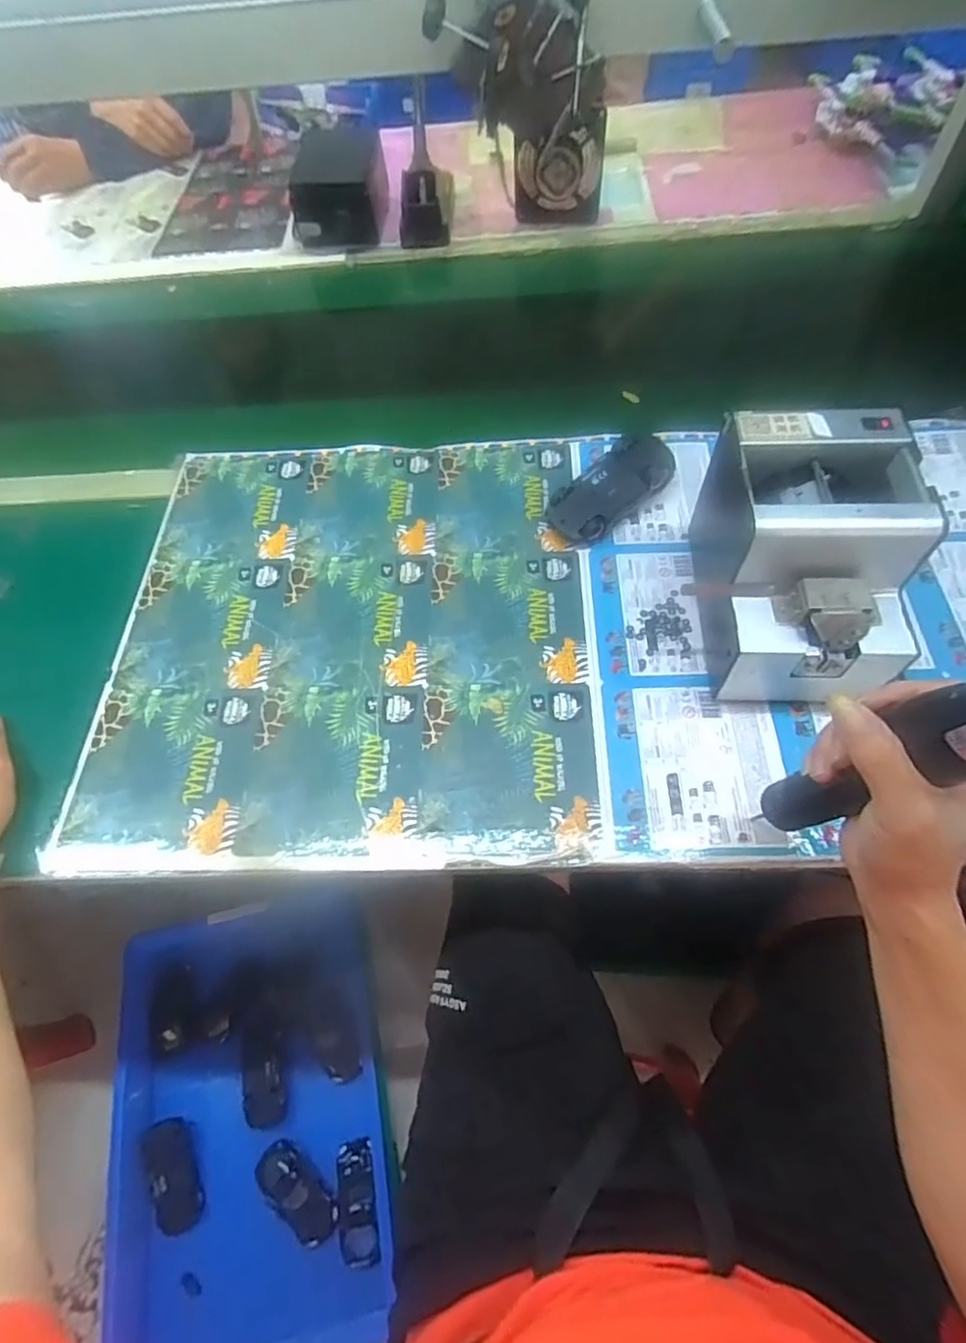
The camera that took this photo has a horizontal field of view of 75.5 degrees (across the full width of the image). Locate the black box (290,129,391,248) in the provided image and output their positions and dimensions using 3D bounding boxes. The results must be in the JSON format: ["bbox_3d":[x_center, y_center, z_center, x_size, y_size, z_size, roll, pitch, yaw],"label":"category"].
[{"bbox_3d":[-0.203,-0.706,0.901,0.123,0.102,0.169,1,60,5],"label":"black box"}]

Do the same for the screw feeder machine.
[{"bbox_3d":[0.247,-0.086,0.487,0.136,0.149,0.183,1,60,5],"label":"screw feeder machine"}]

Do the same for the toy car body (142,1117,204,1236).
[{"bbox_3d":[-0.438,0.710,0.881,0.058,0.026,0.135,-24,61,-10],"label":"toy car body"}]

